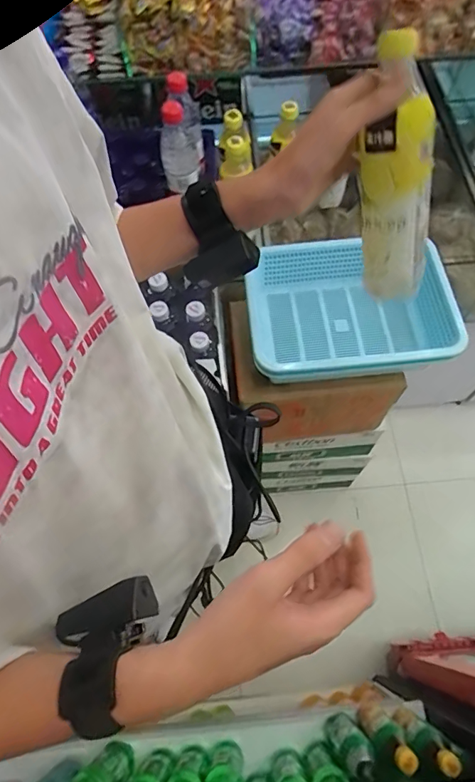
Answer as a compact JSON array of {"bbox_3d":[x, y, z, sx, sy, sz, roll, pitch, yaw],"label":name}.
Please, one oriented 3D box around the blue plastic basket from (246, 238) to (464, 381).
[{"bbox_3d":[0.203,-0.159,0.845,0.342,0.112,0.270,0,65,1],"label":"blue plastic basket"}]

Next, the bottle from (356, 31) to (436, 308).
[{"bbox_3d":[0.150,-0.204,0.430,0.065,0.230,0.058,-4,21,0],"label":"bottle"}]

